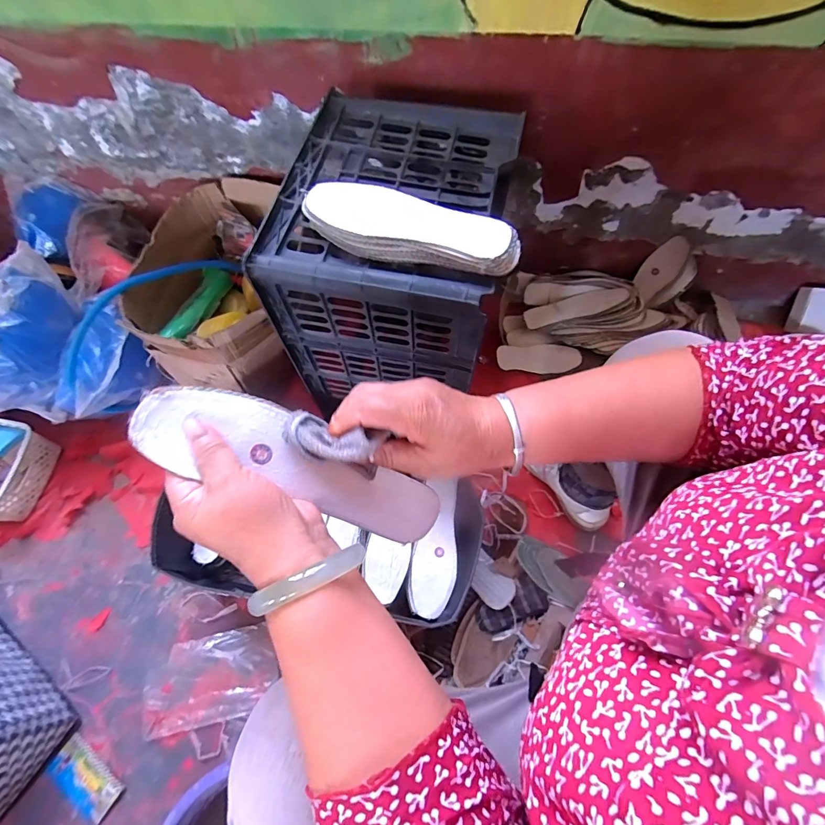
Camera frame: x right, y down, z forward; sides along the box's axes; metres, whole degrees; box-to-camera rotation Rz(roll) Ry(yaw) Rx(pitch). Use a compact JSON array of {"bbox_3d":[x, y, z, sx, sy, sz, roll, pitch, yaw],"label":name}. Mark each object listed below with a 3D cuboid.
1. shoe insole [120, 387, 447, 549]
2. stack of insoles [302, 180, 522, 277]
[{"bbox_3d":[-0.078,0.037,0.290,0.215,0.013,0.062,23,81,-15],"label":"shoe insole"},{"bbox_3d":[-0.003,-0.198,0.435,0.232,0.036,0.067,16,67,8],"label":"stack of insoles"}]

